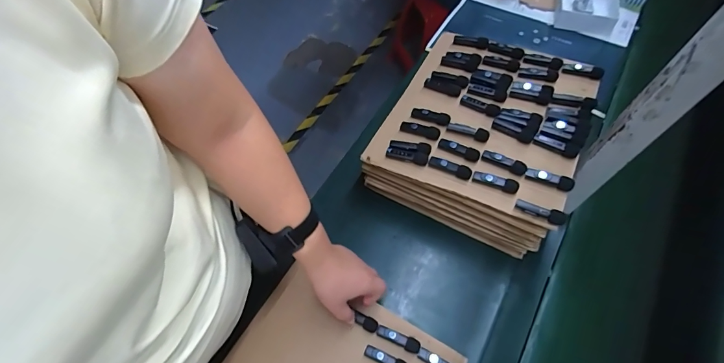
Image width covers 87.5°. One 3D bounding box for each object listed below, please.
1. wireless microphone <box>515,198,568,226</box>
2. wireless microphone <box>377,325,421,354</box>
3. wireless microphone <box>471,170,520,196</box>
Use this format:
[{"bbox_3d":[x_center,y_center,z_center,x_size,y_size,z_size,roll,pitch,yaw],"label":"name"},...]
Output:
[{"bbox_3d":[0.245,0.043,0.522,0.065,0.019,0.014,24,62,11],"label":"wireless microphone"},{"bbox_3d":[0.053,0.230,0.550,0.063,0.008,0.019,20,62,9],"label":"wireless microphone"},{"bbox_3d":[0.194,0.000,0.549,0.064,0.013,0.017,23,62,11],"label":"wireless microphone"}]

